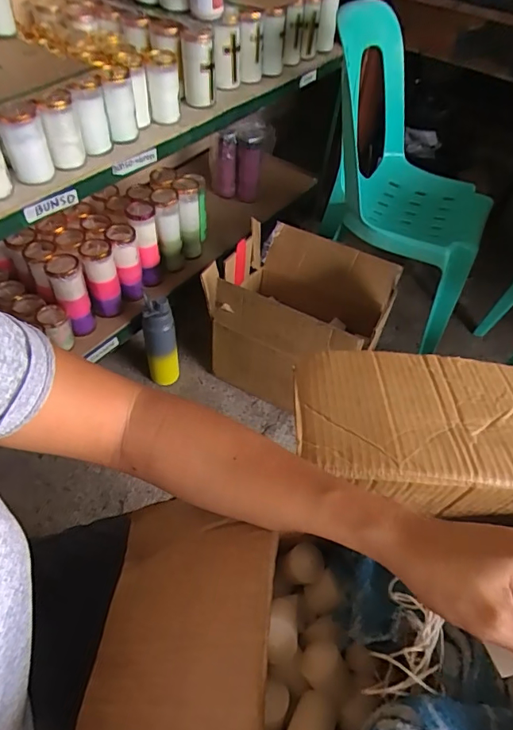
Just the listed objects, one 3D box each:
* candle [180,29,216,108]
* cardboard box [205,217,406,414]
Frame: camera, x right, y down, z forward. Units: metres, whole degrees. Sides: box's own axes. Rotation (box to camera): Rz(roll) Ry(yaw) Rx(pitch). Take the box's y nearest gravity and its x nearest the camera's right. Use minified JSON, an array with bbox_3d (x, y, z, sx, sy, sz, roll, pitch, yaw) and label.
[{"bbox_3d":[-0.130,-0.660,1.043,0.070,0.141,0.067,-4,50,-9],"label":"candle"},{"bbox_3d":[0.110,-0.152,1.215,0.418,0.260,0.369,26,52,16],"label":"cardboard box"}]

